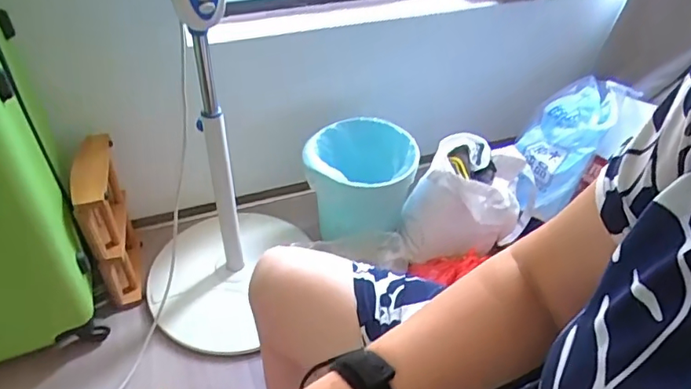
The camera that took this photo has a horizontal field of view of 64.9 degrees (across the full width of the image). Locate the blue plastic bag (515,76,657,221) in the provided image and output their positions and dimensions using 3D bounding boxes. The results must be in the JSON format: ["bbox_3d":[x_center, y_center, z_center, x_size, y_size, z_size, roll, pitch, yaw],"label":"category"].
[{"bbox_3d":[0.530,-0.137,1.316,0.347,0.194,0.225,-33,54,-32],"label":"blue plastic bag"}]

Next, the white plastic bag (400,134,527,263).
[{"bbox_3d":[0.261,-0.005,1.221,0.250,0.246,0.215,10,44,7],"label":"white plastic bag"}]

